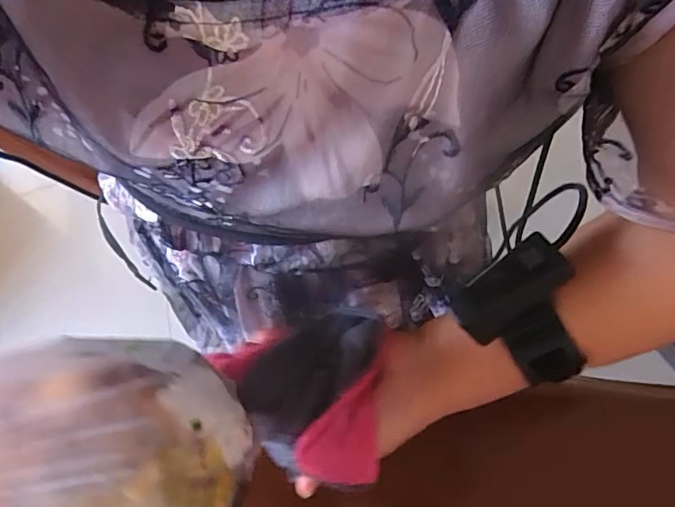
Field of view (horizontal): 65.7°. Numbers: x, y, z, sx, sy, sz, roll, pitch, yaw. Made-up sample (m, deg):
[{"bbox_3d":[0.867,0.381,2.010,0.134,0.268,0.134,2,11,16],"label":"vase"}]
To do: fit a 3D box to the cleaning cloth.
[{"bbox_3d":[-0.030,0.092,0.360,0.112,0.049,0.106,6,57,6],"label":"cleaning cloth"}]

